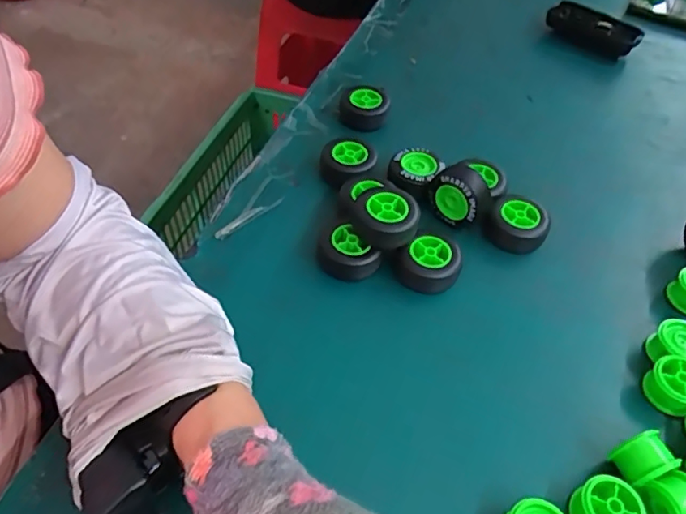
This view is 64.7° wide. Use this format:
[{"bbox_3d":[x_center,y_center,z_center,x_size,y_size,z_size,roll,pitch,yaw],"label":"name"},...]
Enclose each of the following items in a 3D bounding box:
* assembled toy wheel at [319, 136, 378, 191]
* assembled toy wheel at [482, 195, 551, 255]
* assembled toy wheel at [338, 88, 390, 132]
[{"bbox_3d":[0.004,-0.084,0.472,0.046,0.016,0.044,2,49,-3],"label":"assembled toy wheel"},{"bbox_3d":[0.141,-0.027,0.438,0.047,0.022,0.042,28,52,18],"label":"assembled toy wheel"},{"bbox_3d":[0.020,-0.147,0.532,0.046,0.025,0.042,2,49,-3],"label":"assembled toy wheel"}]

